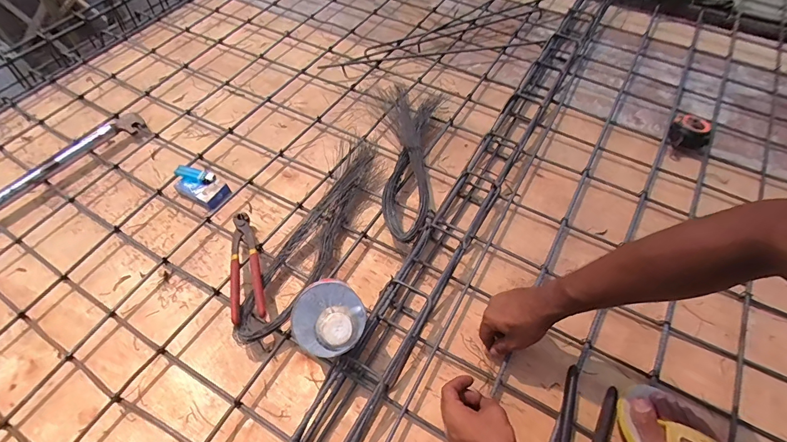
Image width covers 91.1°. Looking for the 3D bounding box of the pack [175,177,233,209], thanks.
[{"bbox_3d":[-0.393,-0.071,0.796,0.103,0.027,0.060,23,60,17],"label":"pack"}]

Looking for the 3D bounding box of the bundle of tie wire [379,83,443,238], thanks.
[{"bbox_3d":[0.036,-0.149,0.806,0.132,0.059,0.463,1,56,4],"label":"bundle of tie wire"}]

